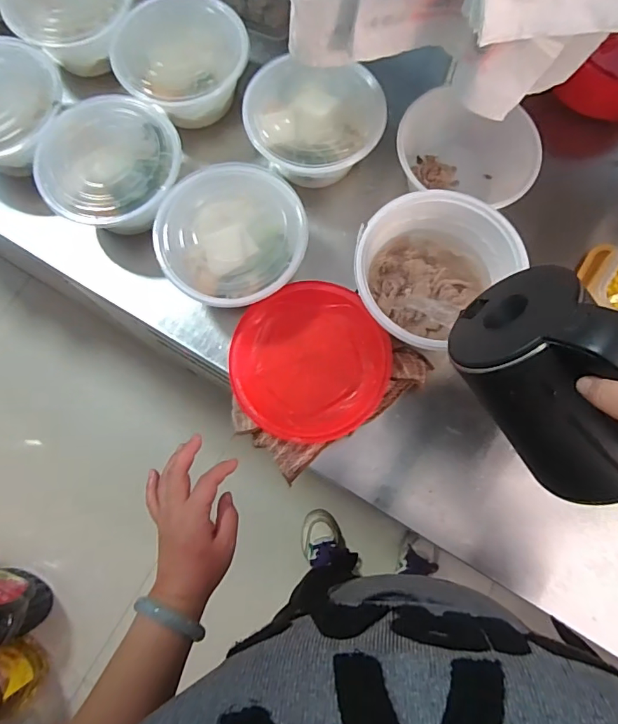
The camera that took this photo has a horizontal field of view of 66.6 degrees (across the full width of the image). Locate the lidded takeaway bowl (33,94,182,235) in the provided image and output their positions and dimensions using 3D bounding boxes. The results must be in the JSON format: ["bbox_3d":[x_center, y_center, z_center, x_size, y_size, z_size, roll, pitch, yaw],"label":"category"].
[{"bbox_3d":[-0.231,-0.227,0.563,0.163,0.069,0.156,0,77,0],"label":"lidded takeaway bowl"}]

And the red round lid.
[{"bbox_3d":[-0.001,-0.001,0.531,0.169,0.027,0.173,0,77,0],"label":"red round lid"}]

